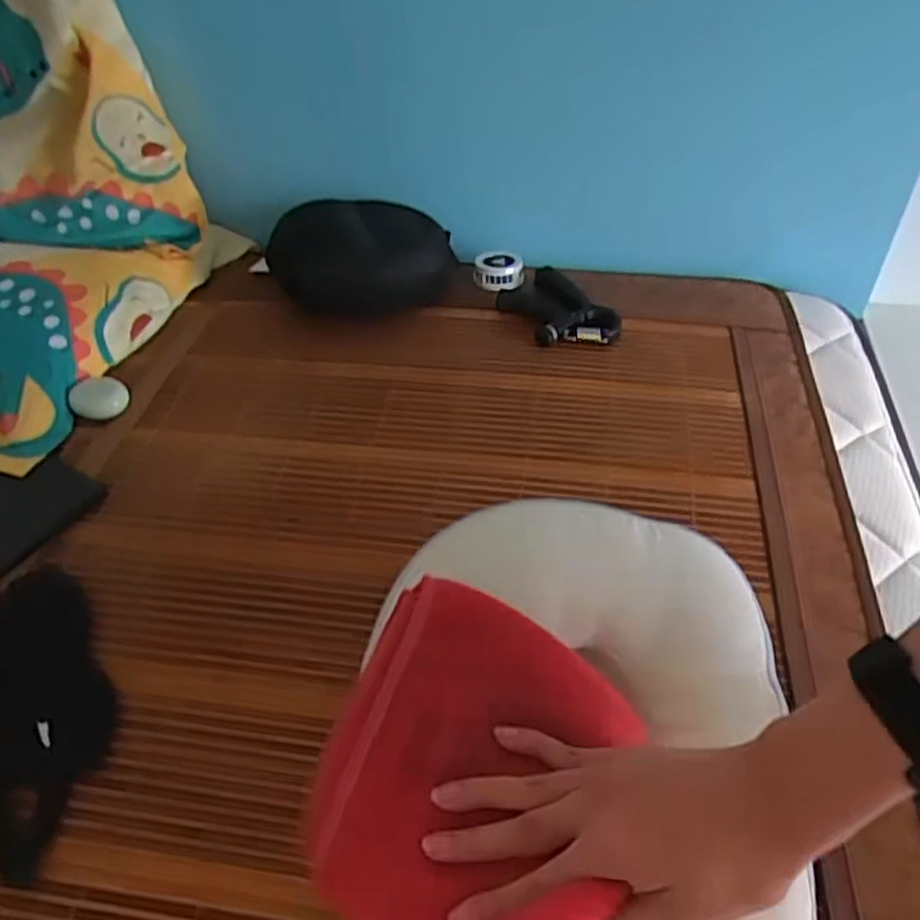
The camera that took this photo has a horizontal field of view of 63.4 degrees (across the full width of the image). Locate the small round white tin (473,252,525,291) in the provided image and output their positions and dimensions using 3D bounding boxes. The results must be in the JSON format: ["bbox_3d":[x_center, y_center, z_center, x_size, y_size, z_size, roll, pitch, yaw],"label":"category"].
[{"bbox_3d":[0.048,-0.235,0.921,0.061,0.022,0.061,-1,44,1],"label":"small round white tin"}]

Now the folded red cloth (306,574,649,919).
[{"bbox_3d":[0.002,0.160,0.377,0.151,0.067,0.168,20,48,20],"label":"folded red cloth"}]

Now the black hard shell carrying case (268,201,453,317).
[{"bbox_3d":[-0.120,-0.248,0.901,0.212,0.085,0.147,-11,45,-10],"label":"black hard shell carrying case"}]

